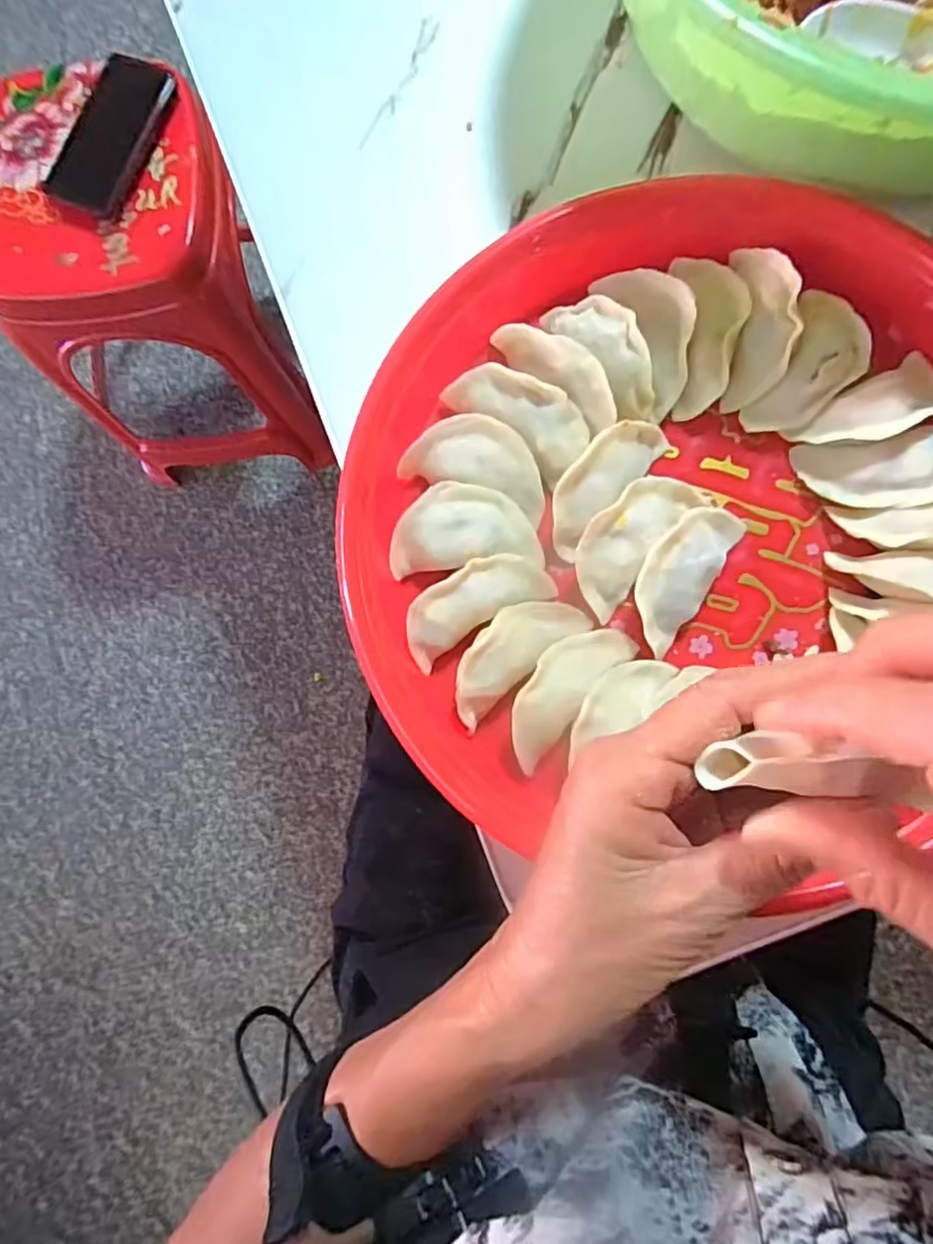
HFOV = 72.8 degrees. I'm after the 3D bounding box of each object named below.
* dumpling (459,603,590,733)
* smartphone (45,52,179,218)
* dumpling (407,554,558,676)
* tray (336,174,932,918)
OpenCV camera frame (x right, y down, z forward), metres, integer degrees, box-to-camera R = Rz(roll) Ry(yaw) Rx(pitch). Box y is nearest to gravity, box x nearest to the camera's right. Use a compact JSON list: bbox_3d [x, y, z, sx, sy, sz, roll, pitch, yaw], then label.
[{"bbox_3d":[0.020,0.014,0.286,0.072,0.024,0.030,-43,84,-3],"label":"dumpling"},{"bbox_3d":[-0.349,-0.476,0.620,0.081,0.010,0.153,28,86,4],"label":"smartphone"},{"bbox_3d":[0.003,-0.009,0.293,0.072,0.022,0.030,-31,84,-1],"label":"dumpling"},{"bbox_3d":[0.100,-0.051,0.291,0.294,0.055,0.307,0,84,2],"label":"tray"}]

